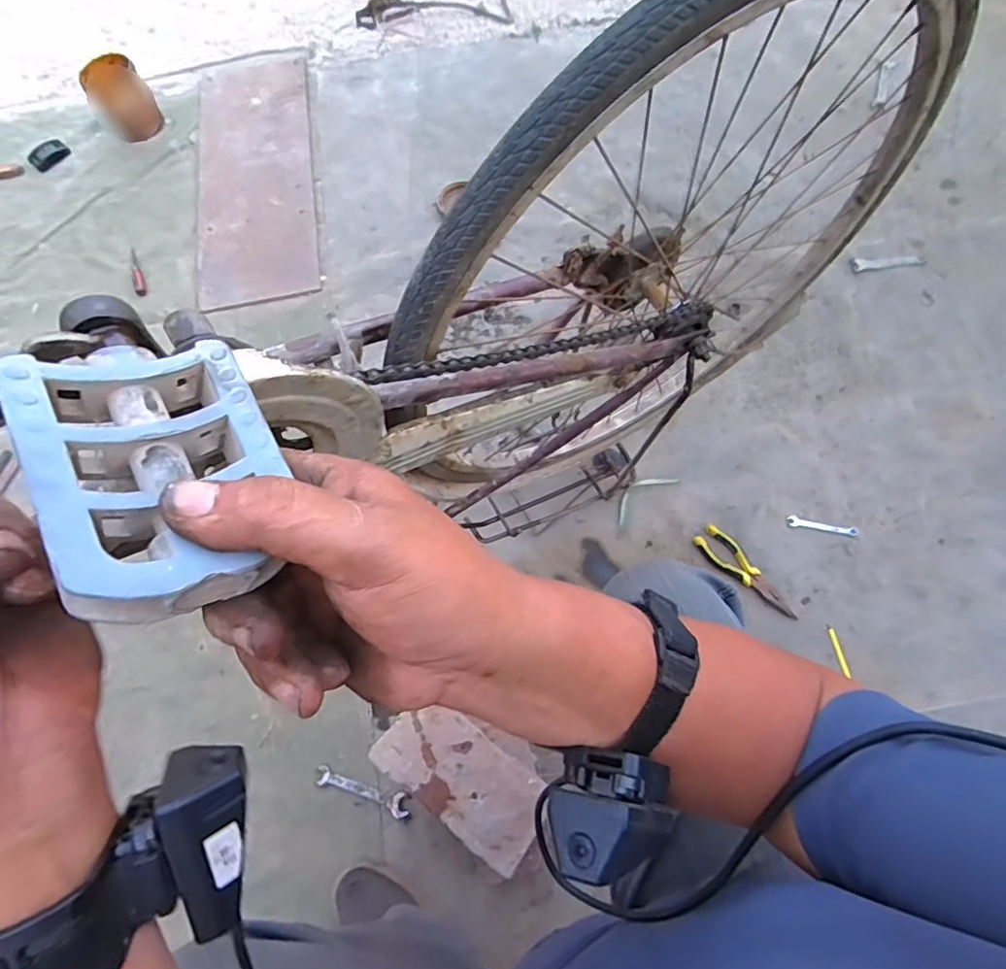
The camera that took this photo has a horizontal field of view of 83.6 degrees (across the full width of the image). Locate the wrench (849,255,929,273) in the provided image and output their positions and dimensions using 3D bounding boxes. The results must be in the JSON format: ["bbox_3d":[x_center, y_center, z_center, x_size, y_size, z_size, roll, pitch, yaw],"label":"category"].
[{"bbox_3d":[0.769,-0.444,1.124,0.136,0.006,0.030,-1,72,8],"label":"wrench"}]

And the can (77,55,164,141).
[{"bbox_3d":[-0.870,-0.877,1.290,0.124,0.135,0.116,-34,73,-11],"label":"can"}]

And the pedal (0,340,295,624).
[{"bbox_3d":[-0.111,-0.002,0.183,0.067,0.028,0.095,-17,68,-37],"label":"pedal"}]

